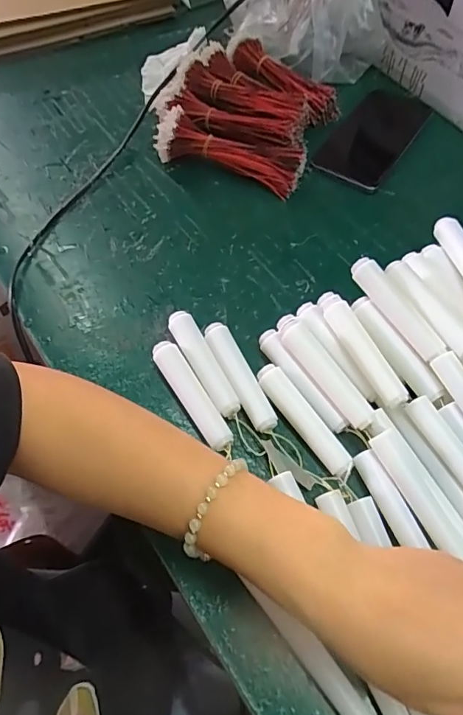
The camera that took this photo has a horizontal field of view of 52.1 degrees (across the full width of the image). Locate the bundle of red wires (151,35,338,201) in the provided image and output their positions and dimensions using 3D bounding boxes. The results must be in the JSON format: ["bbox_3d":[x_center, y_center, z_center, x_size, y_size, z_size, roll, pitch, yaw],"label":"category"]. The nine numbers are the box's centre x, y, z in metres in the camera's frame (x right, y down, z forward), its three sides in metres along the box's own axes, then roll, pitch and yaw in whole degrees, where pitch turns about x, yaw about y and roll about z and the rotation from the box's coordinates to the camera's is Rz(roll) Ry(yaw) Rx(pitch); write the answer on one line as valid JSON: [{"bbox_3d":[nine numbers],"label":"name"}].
[{"bbox_3d":[0.014,-0.255,0.493,0.165,0.054,0.181,20,63,12],"label":"bundle of red wires"}]

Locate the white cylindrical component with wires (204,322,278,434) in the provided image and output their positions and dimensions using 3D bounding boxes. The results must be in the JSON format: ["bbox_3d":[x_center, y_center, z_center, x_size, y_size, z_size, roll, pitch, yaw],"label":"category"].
[{"bbox_3d":[0.006,0.014,0.342,0.018,0.015,0.090,-23,62,-12],"label":"white cylindrical component with wires"}]

